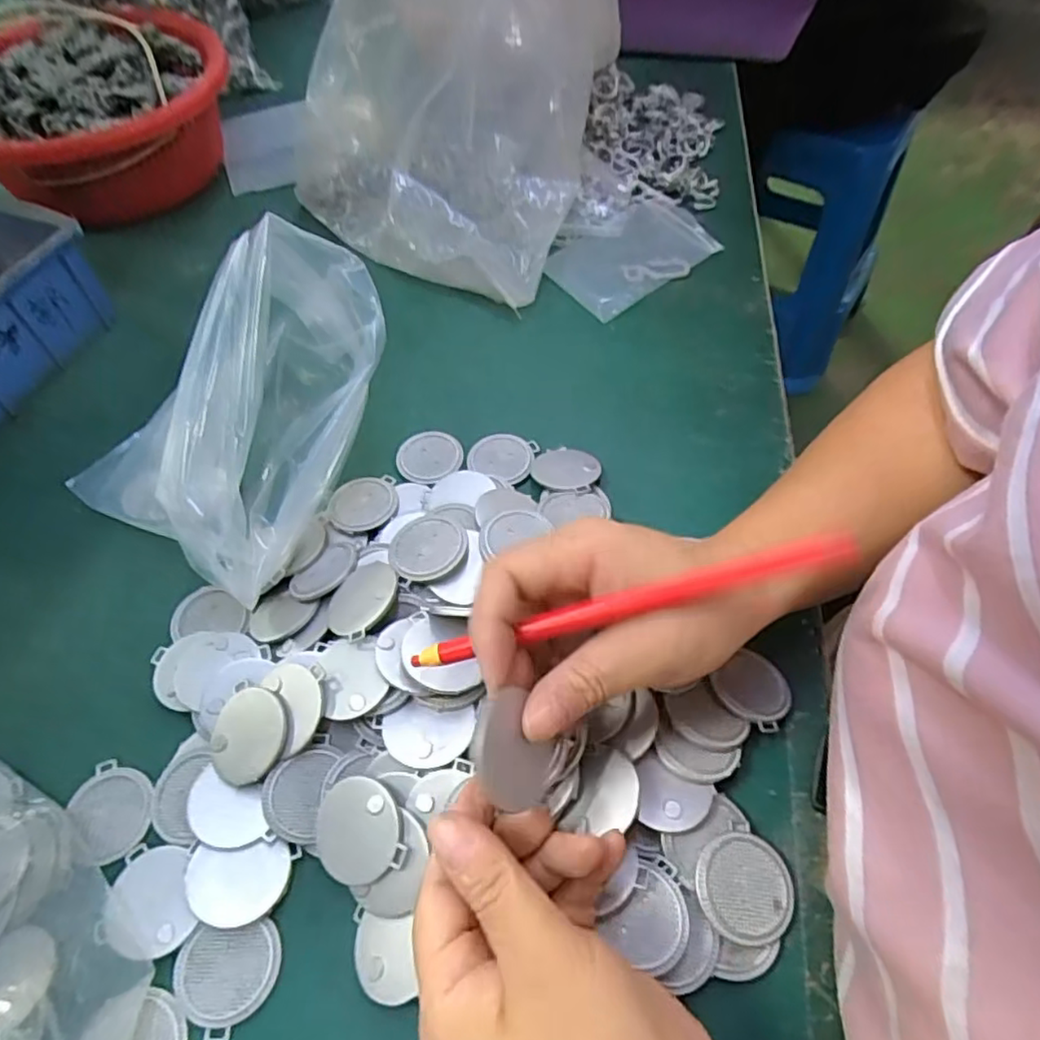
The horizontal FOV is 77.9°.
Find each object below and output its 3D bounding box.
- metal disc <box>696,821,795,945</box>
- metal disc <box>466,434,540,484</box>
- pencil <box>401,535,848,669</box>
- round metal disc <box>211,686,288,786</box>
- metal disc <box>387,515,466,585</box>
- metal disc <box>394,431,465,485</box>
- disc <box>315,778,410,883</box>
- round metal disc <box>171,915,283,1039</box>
[{"bbox_3d":[0.091,0.150,0.263,0.039,0.004,0.038,4,60,-8],"label":"metal disc"},{"bbox_3d":[-0.011,-0.040,0.396,0.039,0.004,0.036,-1,57,1],"label":"metal disc"},{"bbox_3d":[0.036,0.031,0.232,0.161,0.006,0.008,-16,57,10],"label":"pencil"},{"bbox_3d":[-0.122,0.097,0.290,0.035,0.004,0.040,-3,71,12],"label":"round metal disc"},{"bbox_3d":[-0.047,0.014,0.329,0.039,0.004,0.038,-6,52,8],"label":"metal disc"},{"bbox_3d":[-0.057,-0.041,0.401,0.040,0.004,0.037,-1,57,1],"label":"metal disc"},{"bbox_3d":[-0.068,0.129,0.268,0.038,0.004,0.039,-3,76,14],"label":"disc"},{"bbox_3d":[-0.118,0.180,0.259,0.037,0.005,0.040,-1,57,1],"label":"round metal disc"}]

